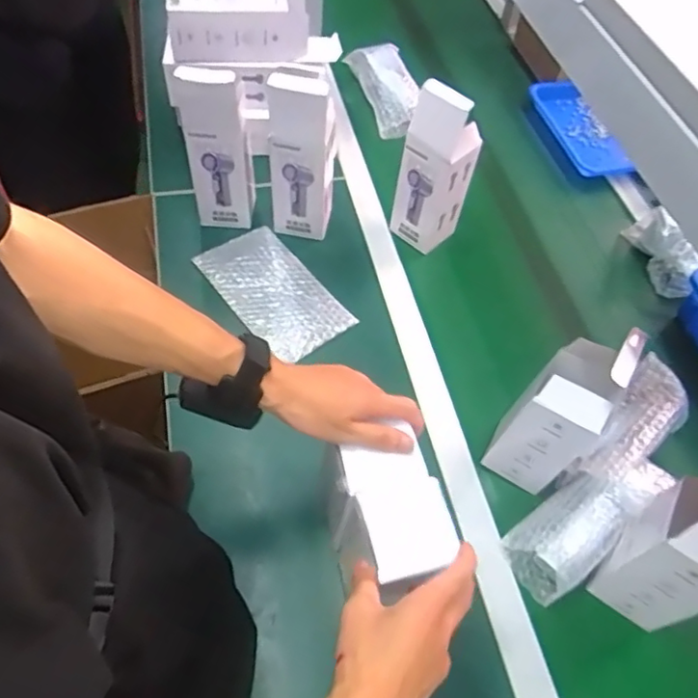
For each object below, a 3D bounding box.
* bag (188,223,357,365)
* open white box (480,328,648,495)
[{"bbox_3d":[-0.101,-0.078,0.810,0.120,0.017,0.212,-34,65,-24],"label":"bag"},{"bbox_3d":[0.216,0.071,0.616,0.074,0.242,0.081,40,61,20],"label":"open white box"}]

